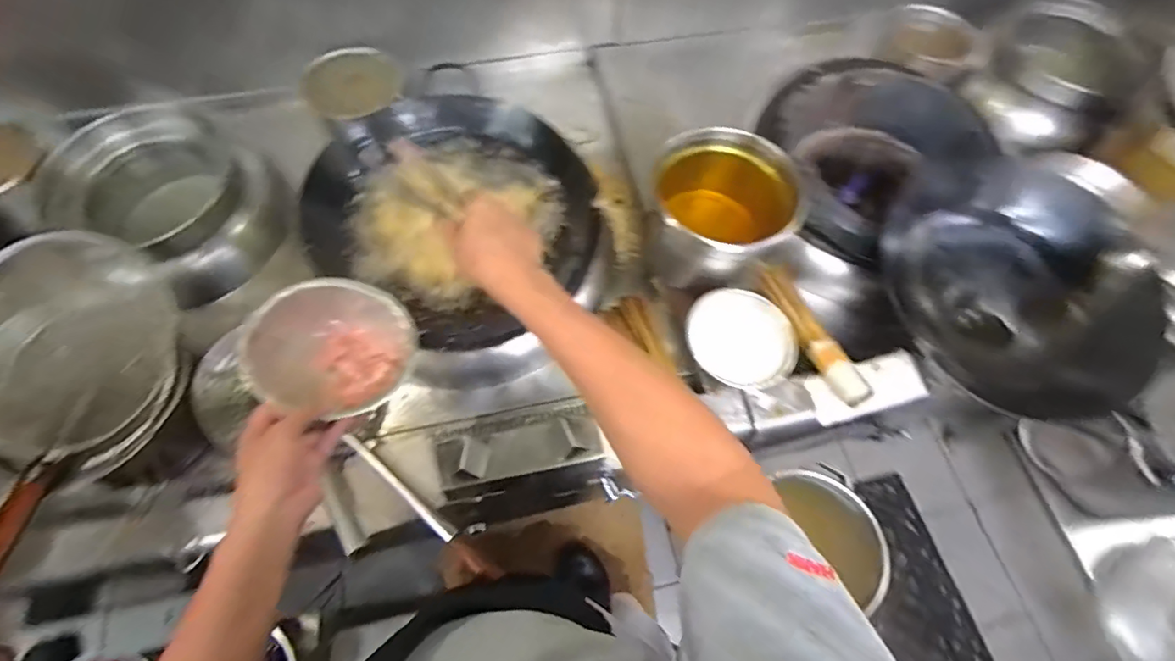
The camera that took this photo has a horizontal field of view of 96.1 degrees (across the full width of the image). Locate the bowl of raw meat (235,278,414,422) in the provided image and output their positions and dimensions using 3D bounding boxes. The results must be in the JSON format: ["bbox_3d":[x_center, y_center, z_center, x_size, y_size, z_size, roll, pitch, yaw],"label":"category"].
[{"bbox_3d":[-0.285,0.023,0.608,0.158,0.092,0.162,1,64,-1],"label":"bowl of raw meat"}]

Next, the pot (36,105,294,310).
[{"bbox_3d":[-0.807,-0.237,1.012,0.334,0.214,0.313,1,64,-1],"label":"pot"}]

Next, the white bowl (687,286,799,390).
[{"bbox_3d":[0.243,0.020,0.874,0.171,0.075,0.151,19,77,0],"label":"white bowl"}]

